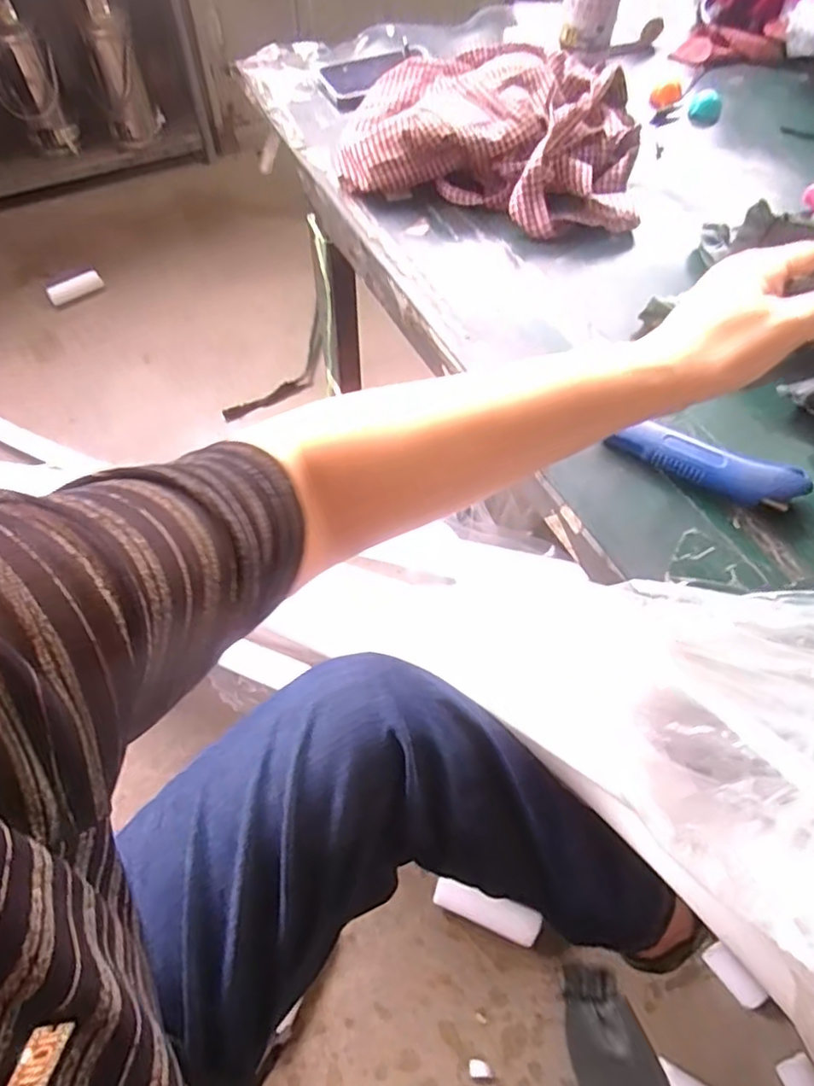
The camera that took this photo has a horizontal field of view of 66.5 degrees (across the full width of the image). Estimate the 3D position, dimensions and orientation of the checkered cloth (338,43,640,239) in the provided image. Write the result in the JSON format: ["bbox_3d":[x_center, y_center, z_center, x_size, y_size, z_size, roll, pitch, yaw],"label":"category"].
[{"bbox_3d":[0.090,-0.433,0.648,0.306,0.070,0.226,10,58,5],"label":"checkered cloth"}]

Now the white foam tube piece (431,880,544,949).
[{"bbox_3d":[0.115,0.530,0.899,0.152,0.033,0.044,19,59,10],"label":"white foam tube piece"}]

